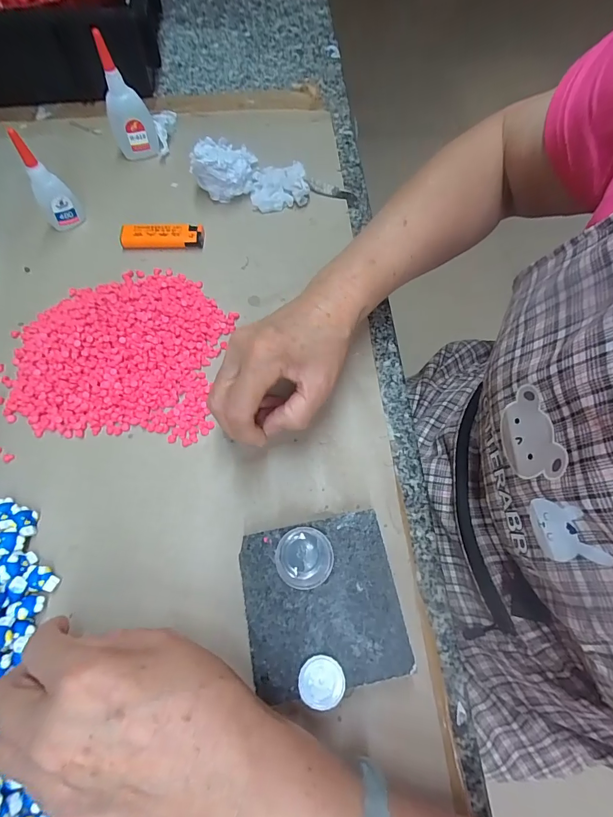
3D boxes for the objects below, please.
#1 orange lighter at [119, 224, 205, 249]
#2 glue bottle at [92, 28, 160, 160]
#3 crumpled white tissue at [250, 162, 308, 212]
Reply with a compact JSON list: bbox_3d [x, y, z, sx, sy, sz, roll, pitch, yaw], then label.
[{"bbox_3d":[-0.145,-0.173,0.385,0.083,0.014,0.021,-1,65,-2],"label":"orange lighter"},{"bbox_3d":[-0.190,-0.319,0.402,0.042,0.105,0.023,-4,66,-3],"label":"glue bottle"},{"bbox_3d":[-0.030,-0.239,0.411,0.059,0.026,0.050,-10,66,-6],"label":"crumpled white tissue"}]

